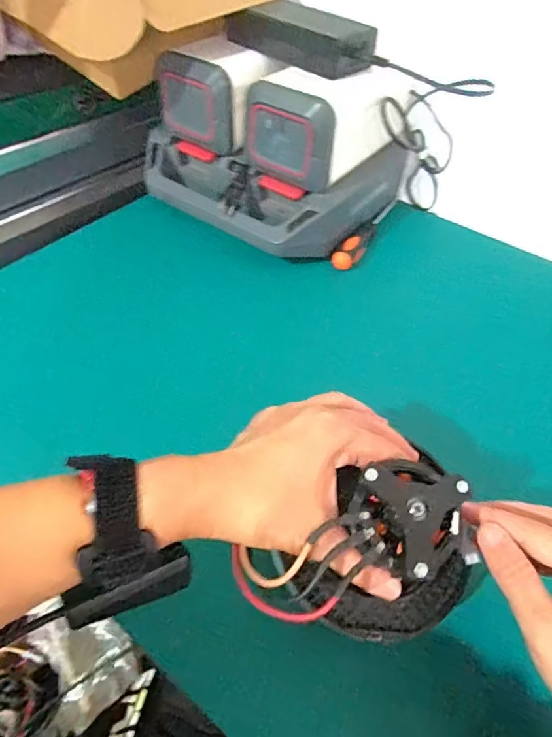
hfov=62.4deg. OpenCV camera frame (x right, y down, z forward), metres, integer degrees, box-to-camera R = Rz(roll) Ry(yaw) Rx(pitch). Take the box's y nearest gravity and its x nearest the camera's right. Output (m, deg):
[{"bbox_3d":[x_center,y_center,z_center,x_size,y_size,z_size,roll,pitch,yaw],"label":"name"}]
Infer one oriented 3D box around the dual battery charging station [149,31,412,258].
[{"bbox_3d":[0.003,-0.289,0.568,0.267,0.156,0.245,31,54,22],"label":"dual battery charging station"}]

